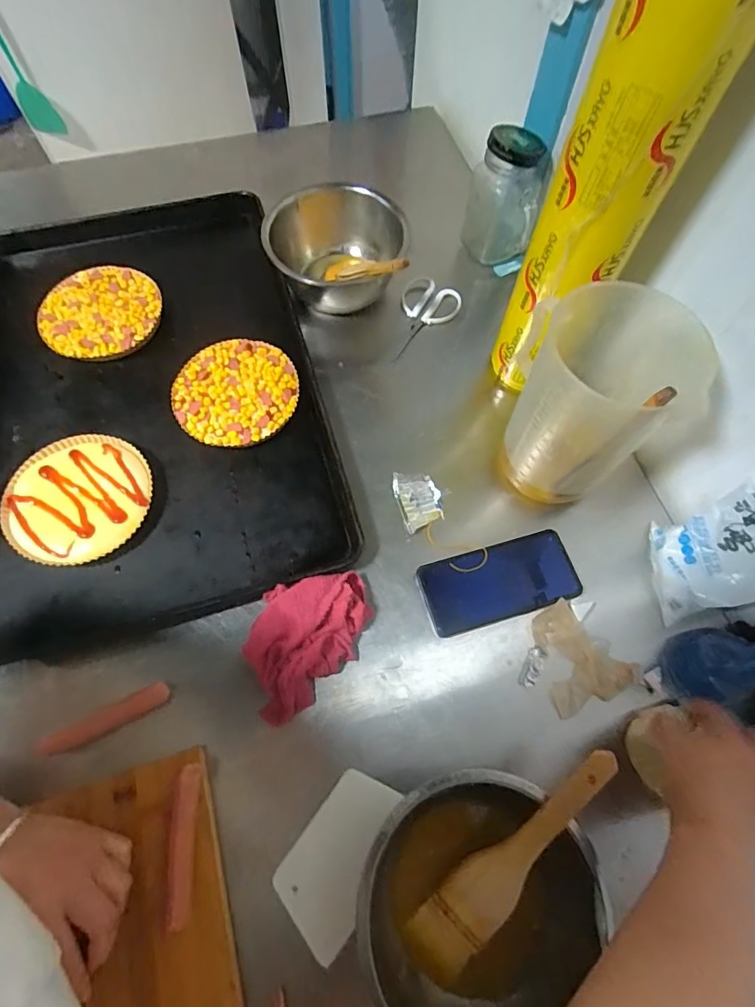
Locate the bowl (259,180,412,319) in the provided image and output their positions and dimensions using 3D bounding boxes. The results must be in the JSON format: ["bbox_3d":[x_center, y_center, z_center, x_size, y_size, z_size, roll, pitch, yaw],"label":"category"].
[{"bbox_3d":[-0.057,-0.317,0.621,0.152,0.094,0.158,0,66,-1],"label":"bowl"}]

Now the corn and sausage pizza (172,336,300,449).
[{"bbox_3d":[-0.167,-0.132,0.564,0.141,0.013,0.131,-13,67,-6],"label":"corn and sausage pizza"}]

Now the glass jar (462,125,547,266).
[{"bbox_3d":[0.162,-0.393,0.629,0.088,0.146,0.088,0,66,-1],"label":"glass jar"}]

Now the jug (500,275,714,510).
[{"bbox_3d":[0.203,-0.099,0.472,0.120,0.188,0.126,0,66,-1],"label":"jug"}]

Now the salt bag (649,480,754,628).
[{"bbox_3d":[0.325,0.045,0.447,0.033,0.153,0.097,14,60,-29],"label":"salt bag"}]

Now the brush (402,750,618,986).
[{"bbox_3d":[0.104,0.275,0.369,0.046,0.015,0.216,40,97,15],"label":"brush"}]

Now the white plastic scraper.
[{"bbox_3d":[-0.029,0.298,0.407,0.075,0.011,0.121,37,71,14],"label":"white plastic scraper"}]

